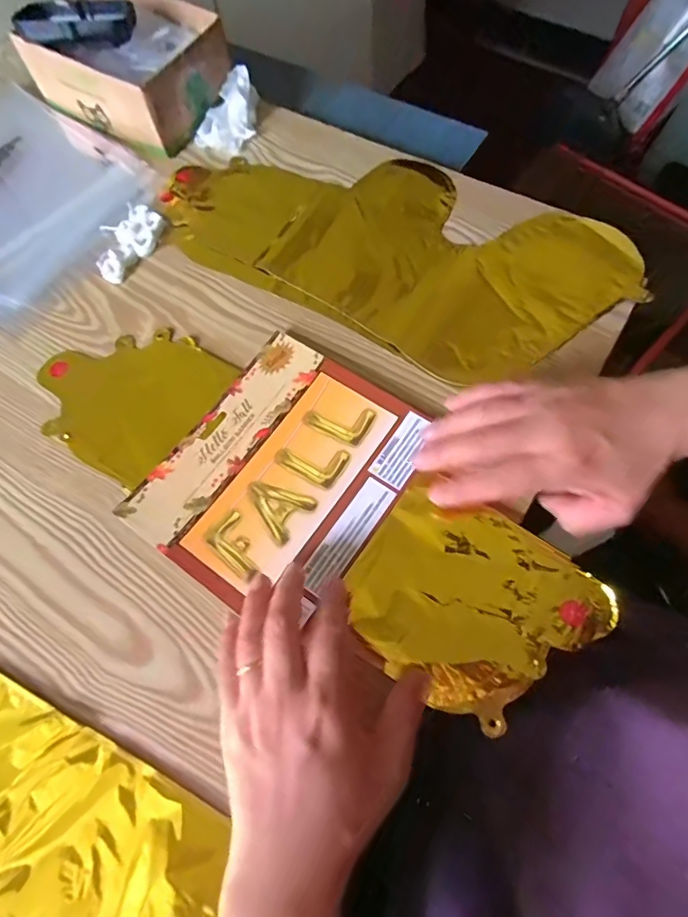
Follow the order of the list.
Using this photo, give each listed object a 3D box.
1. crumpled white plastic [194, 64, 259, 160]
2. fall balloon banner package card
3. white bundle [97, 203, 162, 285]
[{"bbox_3d":[-0.115,-0.362,0.516,0.053,0.029,0.091,27,71,14],"label":"crumpled white plastic"},{"bbox_3d":[-0.044,0.006,0.365,0.159,0.008,0.196,34,73,16],"label":"fall balloon banner package card"},{"bbox_3d":[-0.208,-0.205,0.465,0.057,0.011,0.079,33,72,16],"label":"white bundle"}]

